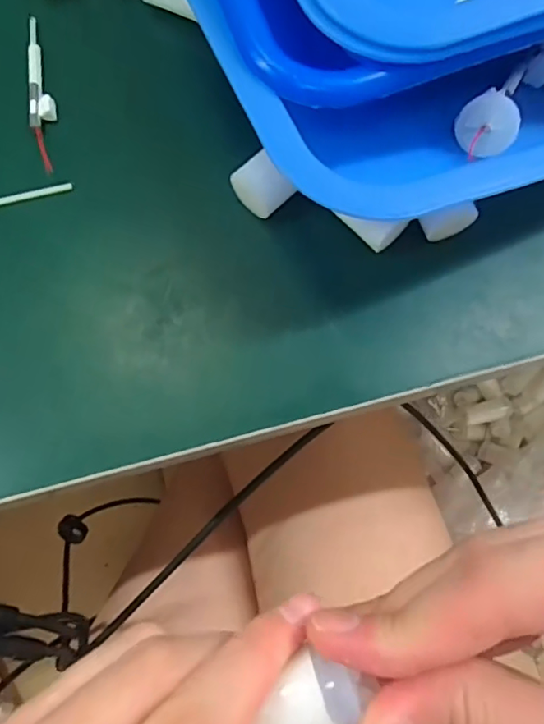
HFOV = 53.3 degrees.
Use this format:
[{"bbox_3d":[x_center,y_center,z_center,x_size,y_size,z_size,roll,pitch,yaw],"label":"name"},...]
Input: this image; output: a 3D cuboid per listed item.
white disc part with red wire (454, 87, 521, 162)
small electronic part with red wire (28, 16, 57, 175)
[{"bbox_3d":[0.078,-0.086,0.196,0.021,0.004,0.021,3,103,11],"label":"white disc part with red wire"},{"bbox_3d":[-0.101,-0.120,0.237,0.010,0.007,0.077,-9,74,-2],"label":"small electronic part with red wire"}]

